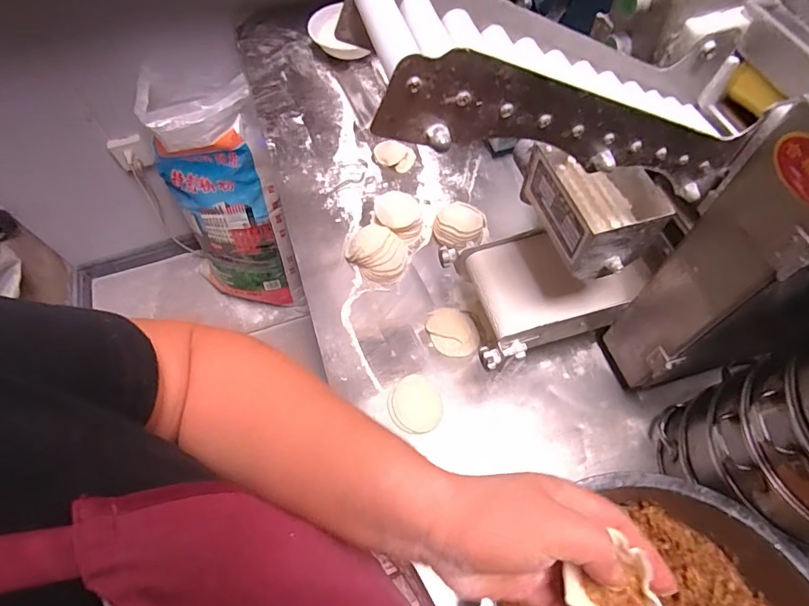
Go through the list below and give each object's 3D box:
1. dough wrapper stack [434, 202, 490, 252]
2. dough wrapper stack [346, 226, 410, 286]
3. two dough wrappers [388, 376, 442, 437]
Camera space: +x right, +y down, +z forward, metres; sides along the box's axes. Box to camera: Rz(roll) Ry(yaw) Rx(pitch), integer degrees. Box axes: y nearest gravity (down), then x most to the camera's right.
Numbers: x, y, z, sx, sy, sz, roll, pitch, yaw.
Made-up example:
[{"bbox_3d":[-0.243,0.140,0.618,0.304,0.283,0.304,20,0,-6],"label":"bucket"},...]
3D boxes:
[{"bbox_3d":[0.095,-0.126,0.762,0.083,0.053,0.089,34,67,18],"label":"dough wrapper stack"},{"bbox_3d":[-0.040,-0.080,0.737,0.078,0.042,0.093,-41,68,-19],"label":"dough wrapper stack"},{"bbox_3d":[0.015,0.137,0.642,0.072,0.004,0.075,-1,61,1],"label":"two dough wrappers"}]

